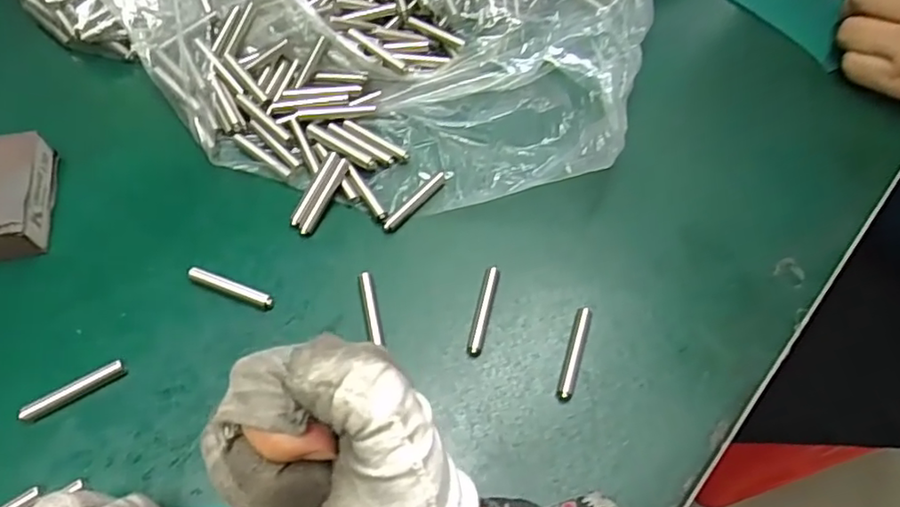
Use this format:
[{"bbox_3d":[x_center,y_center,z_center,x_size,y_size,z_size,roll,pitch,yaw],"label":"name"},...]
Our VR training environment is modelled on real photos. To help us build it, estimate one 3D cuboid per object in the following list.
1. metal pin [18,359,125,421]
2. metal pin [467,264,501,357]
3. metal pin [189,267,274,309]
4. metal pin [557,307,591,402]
[{"bbox_3d":[-0.183,0.067,0.291,0.048,0.009,0.007,-29,64,-15],"label":"metal pin"},{"bbox_3d":[0.018,0.030,0.314,0.008,0.006,0.049,12,61,7],"label":"metal pin"},{"bbox_3d":[-0.117,0.019,0.320,0.048,0.008,0.008,20,62,8],"label":"metal pin"},{"bbox_3d":[0.063,0.050,0.303,0.007,0.006,0.050,15,62,9],"label":"metal pin"}]

